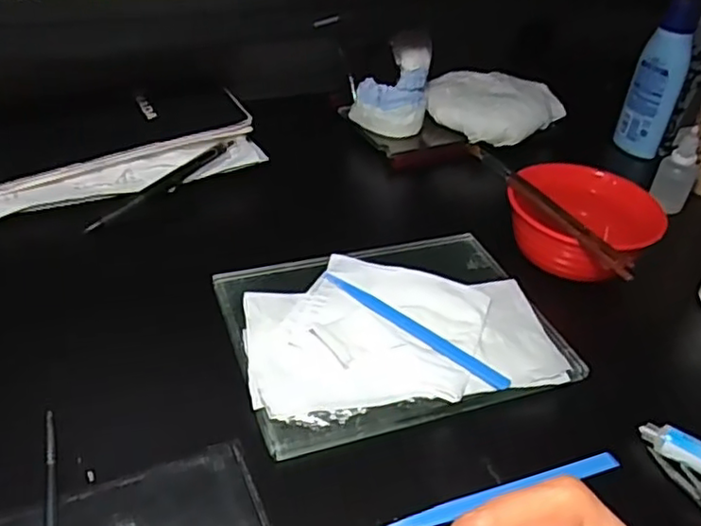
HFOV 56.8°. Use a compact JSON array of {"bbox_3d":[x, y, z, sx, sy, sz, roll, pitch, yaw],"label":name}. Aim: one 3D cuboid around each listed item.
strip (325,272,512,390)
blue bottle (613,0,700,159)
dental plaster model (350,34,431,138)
[{"bbox_3d":[0.037,0.039,0.402,0.136,0.004,0.011,31,44,27],"label":"strip"},{"bbox_3d":[0.288,-0.169,0.608,0.043,0.138,0.026,19,40,15],"label":"blue bottle"},{"bbox_3d":[0.037,-0.160,0.595,0.065,0.088,0.029,12,38,6],"label":"dental plaster model"}]

